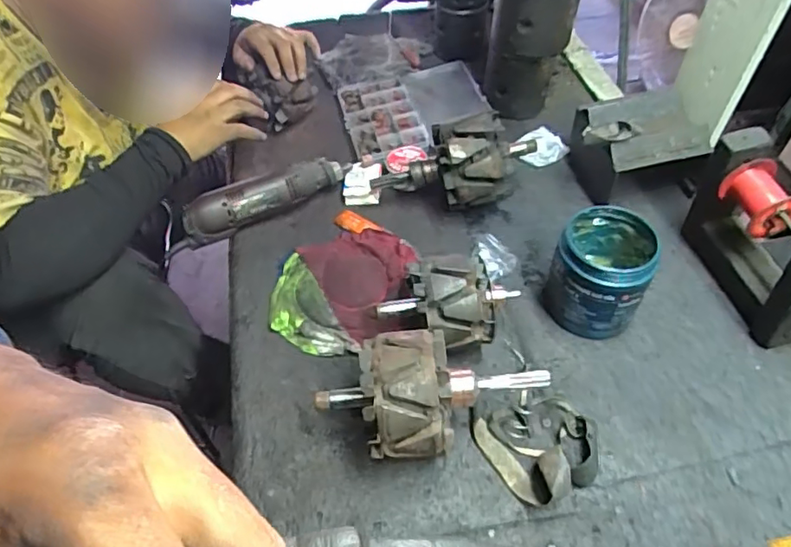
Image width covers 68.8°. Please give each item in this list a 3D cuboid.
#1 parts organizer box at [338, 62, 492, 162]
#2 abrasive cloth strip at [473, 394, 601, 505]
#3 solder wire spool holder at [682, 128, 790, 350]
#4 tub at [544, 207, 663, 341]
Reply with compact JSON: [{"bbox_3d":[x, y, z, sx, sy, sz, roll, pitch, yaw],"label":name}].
[{"bbox_3d":[0.027,-0.233,0.824,0.200,0.025,0.182,-12,52,-10],"label":"parts organizer box"},{"bbox_3d":[0.127,0.144,0.499,0.094,0.043,0.094,-21,54,-16],"label":"abrasive cloth strip"},{"bbox_3d":[0.356,-0.034,0.577,0.060,0.151,0.182,-8,51,-7],"label":"solder wire spool holder"},{"bbox_3d":[0.199,0.000,0.568,0.089,0.098,0.094,0,51,0],"label":"tub"}]

